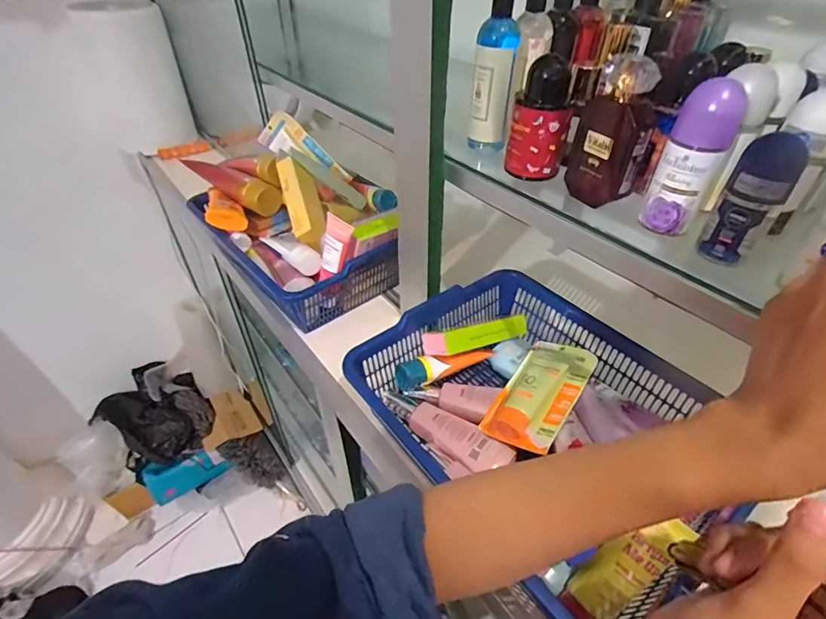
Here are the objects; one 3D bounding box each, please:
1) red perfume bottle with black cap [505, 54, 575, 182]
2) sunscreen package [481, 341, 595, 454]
[{"bbox_3d":[0.116,-0.169,0.399,0.050,0.092,0.042,9,45,11],"label":"red perfume bottle with black cap"},{"bbox_3d":[0.139,0.091,0.482,0.073,0.036,0.148,27,51,27],"label":"sunscreen package"}]

